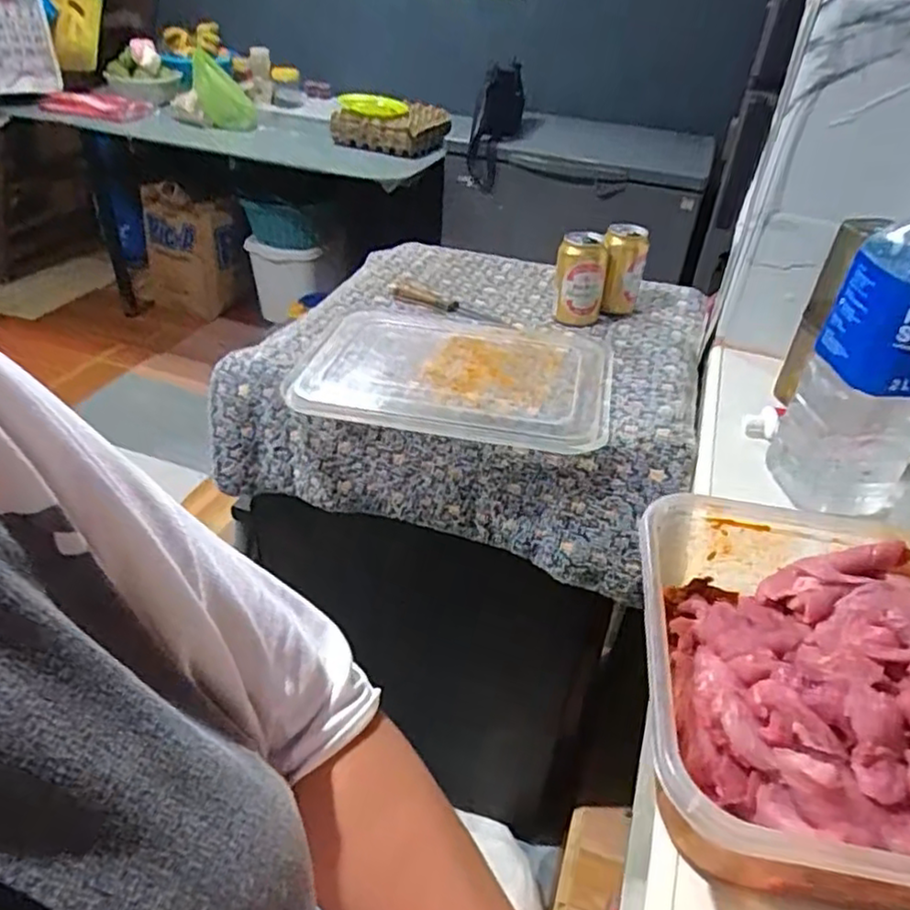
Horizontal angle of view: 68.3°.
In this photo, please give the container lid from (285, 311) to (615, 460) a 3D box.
[{"bbox_3d":[0.001,-0.112,0.810,0.365,0.011,0.267,10,37,8],"label":"container lid"}]

